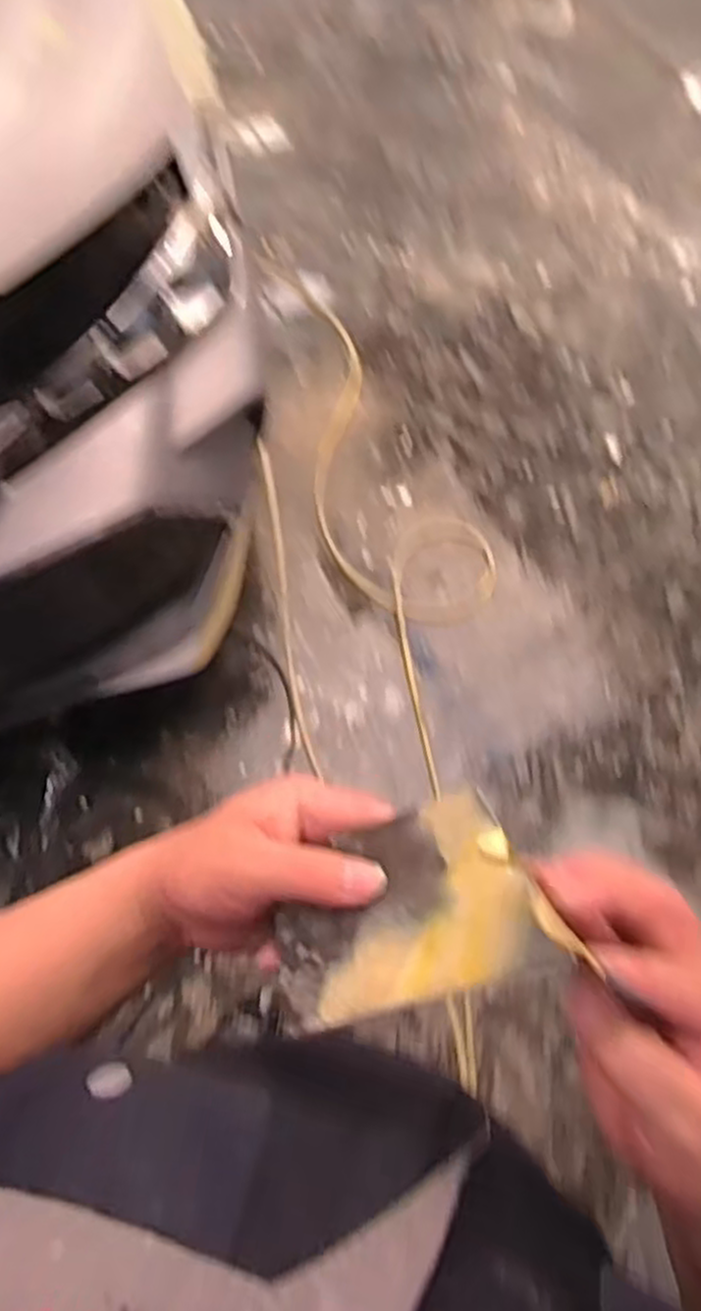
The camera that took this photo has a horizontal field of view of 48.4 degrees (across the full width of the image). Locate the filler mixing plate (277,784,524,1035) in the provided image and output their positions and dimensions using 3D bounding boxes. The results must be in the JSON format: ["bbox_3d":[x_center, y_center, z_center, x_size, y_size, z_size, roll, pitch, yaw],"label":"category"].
[{"bbox_3d":[0.018,0.101,0.312,0.108,0.006,0.071,-26,54,22],"label":"filler mixing plate"}]

